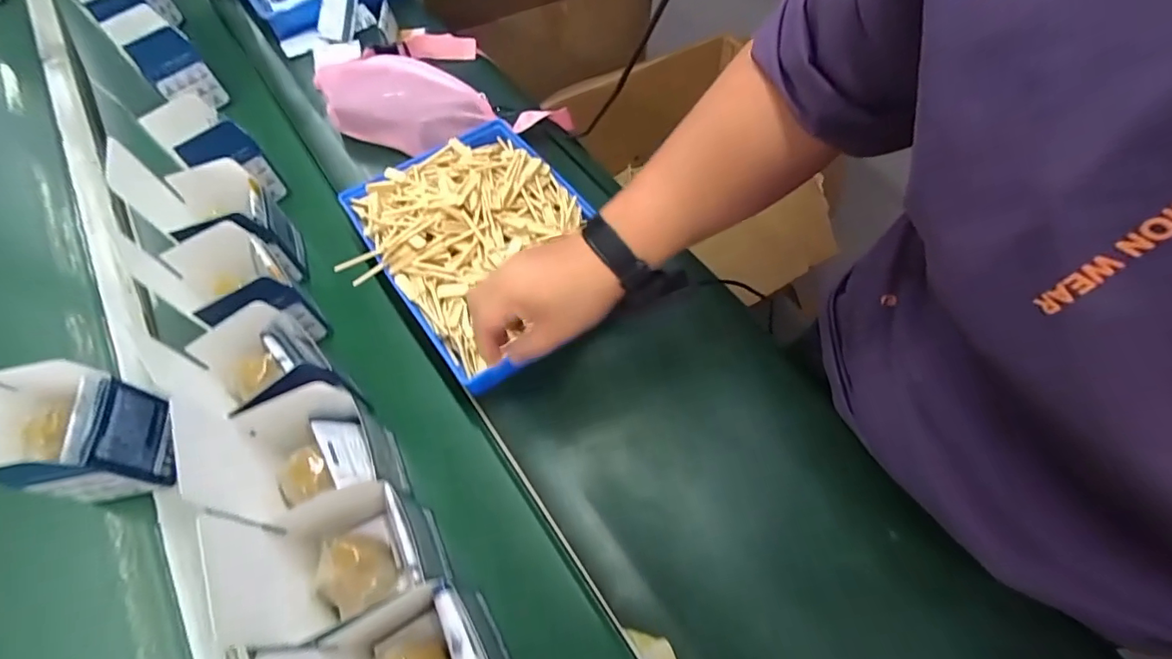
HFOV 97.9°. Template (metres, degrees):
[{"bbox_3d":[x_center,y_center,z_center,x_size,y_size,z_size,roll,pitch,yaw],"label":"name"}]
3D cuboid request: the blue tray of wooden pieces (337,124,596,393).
[{"bbox_3d":[-0.123,-0.105,0.588,0.240,0.065,0.298,-35,64,-19],"label":"blue tray of wooden pieces"}]

